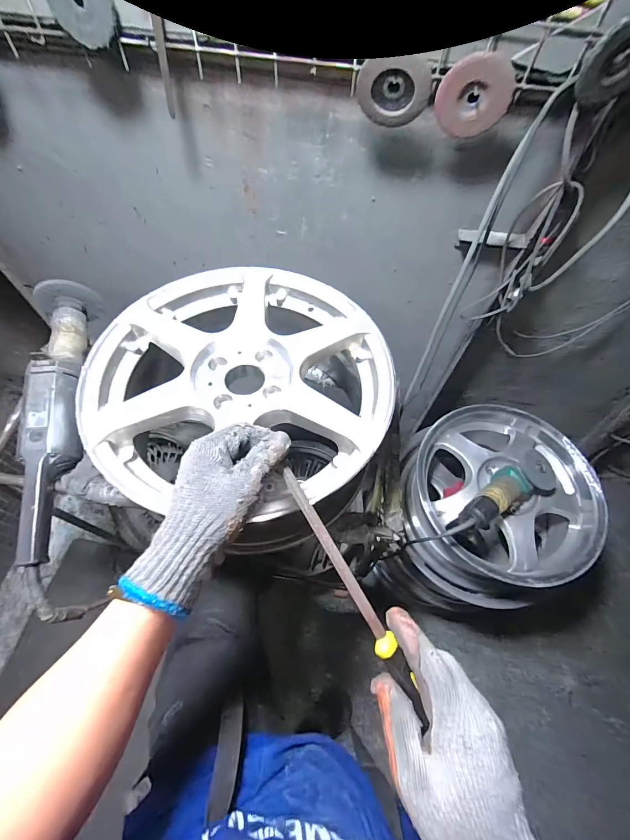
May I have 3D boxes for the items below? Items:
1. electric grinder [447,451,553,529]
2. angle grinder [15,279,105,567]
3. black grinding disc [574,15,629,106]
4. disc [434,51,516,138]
[{"bbox_3d":[0.415,0.166,0.790,0.275,0.104,0.091,-22,65,-15],"label":"electric grinder"},{"bbox_3d":[-0.492,-0.036,0.659,0.089,0.092,0.563,-8,62,-8],"label":"angle grinder"},{"bbox_3d":[0.368,-0.431,0.422,0.094,0.080,0.018,-12,63,-11],"label":"black grinding disc"},{"bbox_3d":[0.213,-0.435,0.478,0.094,0.088,0.017,15,61,4],"label":"disc"}]

